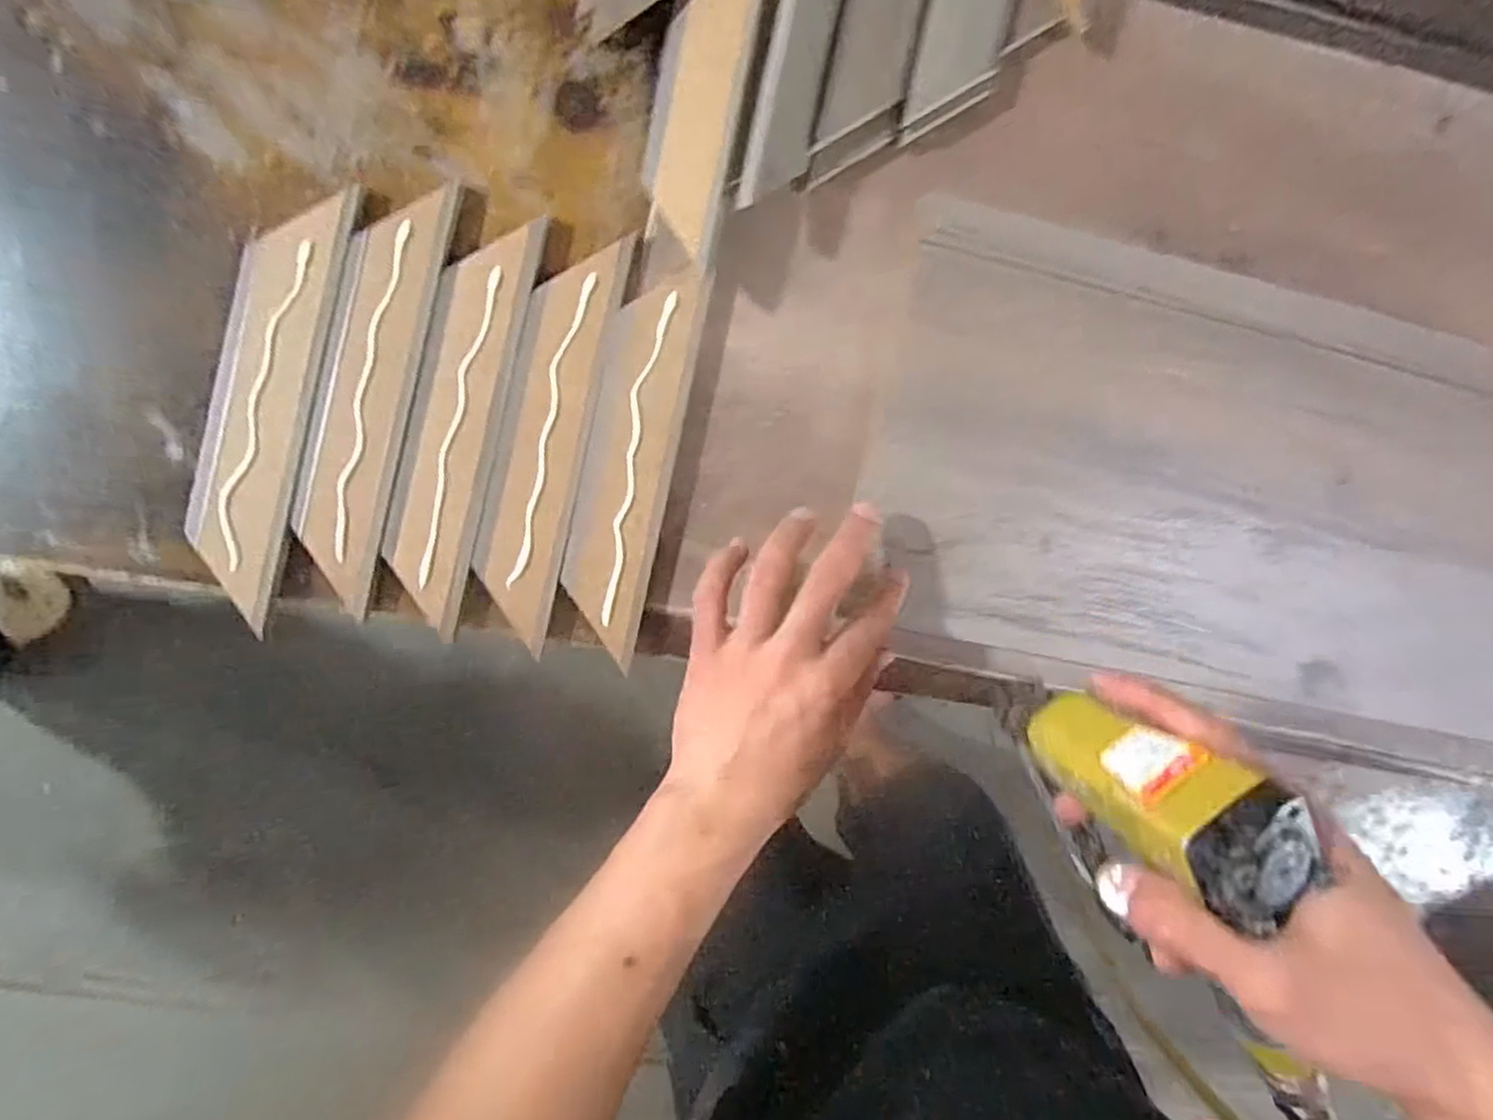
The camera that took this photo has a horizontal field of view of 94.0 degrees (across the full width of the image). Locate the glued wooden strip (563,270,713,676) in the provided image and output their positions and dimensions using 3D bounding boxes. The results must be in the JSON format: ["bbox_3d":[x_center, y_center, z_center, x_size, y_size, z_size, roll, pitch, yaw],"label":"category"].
[{"bbox_3d":[-0.061,-0.051,0.368,0.043,0.006,0.200,13,91,-7],"label":"glued wooden strip"}]

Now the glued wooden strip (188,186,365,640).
[{"bbox_3d":[-0.237,-0.079,0.345,0.047,0.009,0.210,14,91,-7],"label":"glued wooden strip"}]

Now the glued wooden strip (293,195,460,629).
[{"bbox_3d":[-0.190,-0.082,0.351,0.041,0.007,0.204,13,91,-7],"label":"glued wooden strip"}]

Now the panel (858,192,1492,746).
[{"bbox_3d":[0.353,-0.030,0.414,0.549,0.015,0.241,11,92,-7],"label":"panel"}]

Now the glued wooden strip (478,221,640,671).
[{"bbox_3d":[-0.104,-0.063,0.363,0.045,0.007,0.207,13,91,-7],"label":"glued wooden strip"}]

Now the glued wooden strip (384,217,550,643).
[{"bbox_3d":[-0.149,-0.071,0.359,0.044,0.007,0.207,13,91,-7],"label":"glued wooden strip"}]

